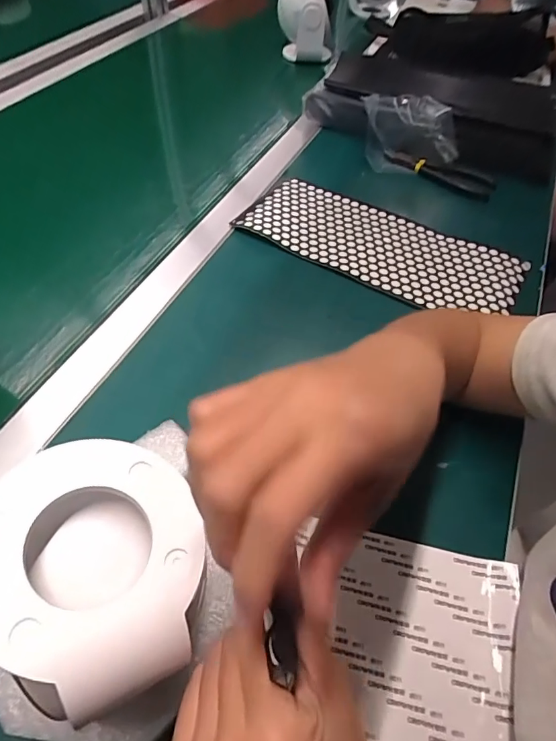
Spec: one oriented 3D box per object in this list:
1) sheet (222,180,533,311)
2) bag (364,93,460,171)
[{"bbox_3d":[0.117,-0.147,0.536,0.310,0.010,0.127,27,59,15],"label":"sheet"},{"bbox_3d":[0.182,-0.329,0.644,0.129,0.074,0.066,17,53,7],"label":"bag"}]

